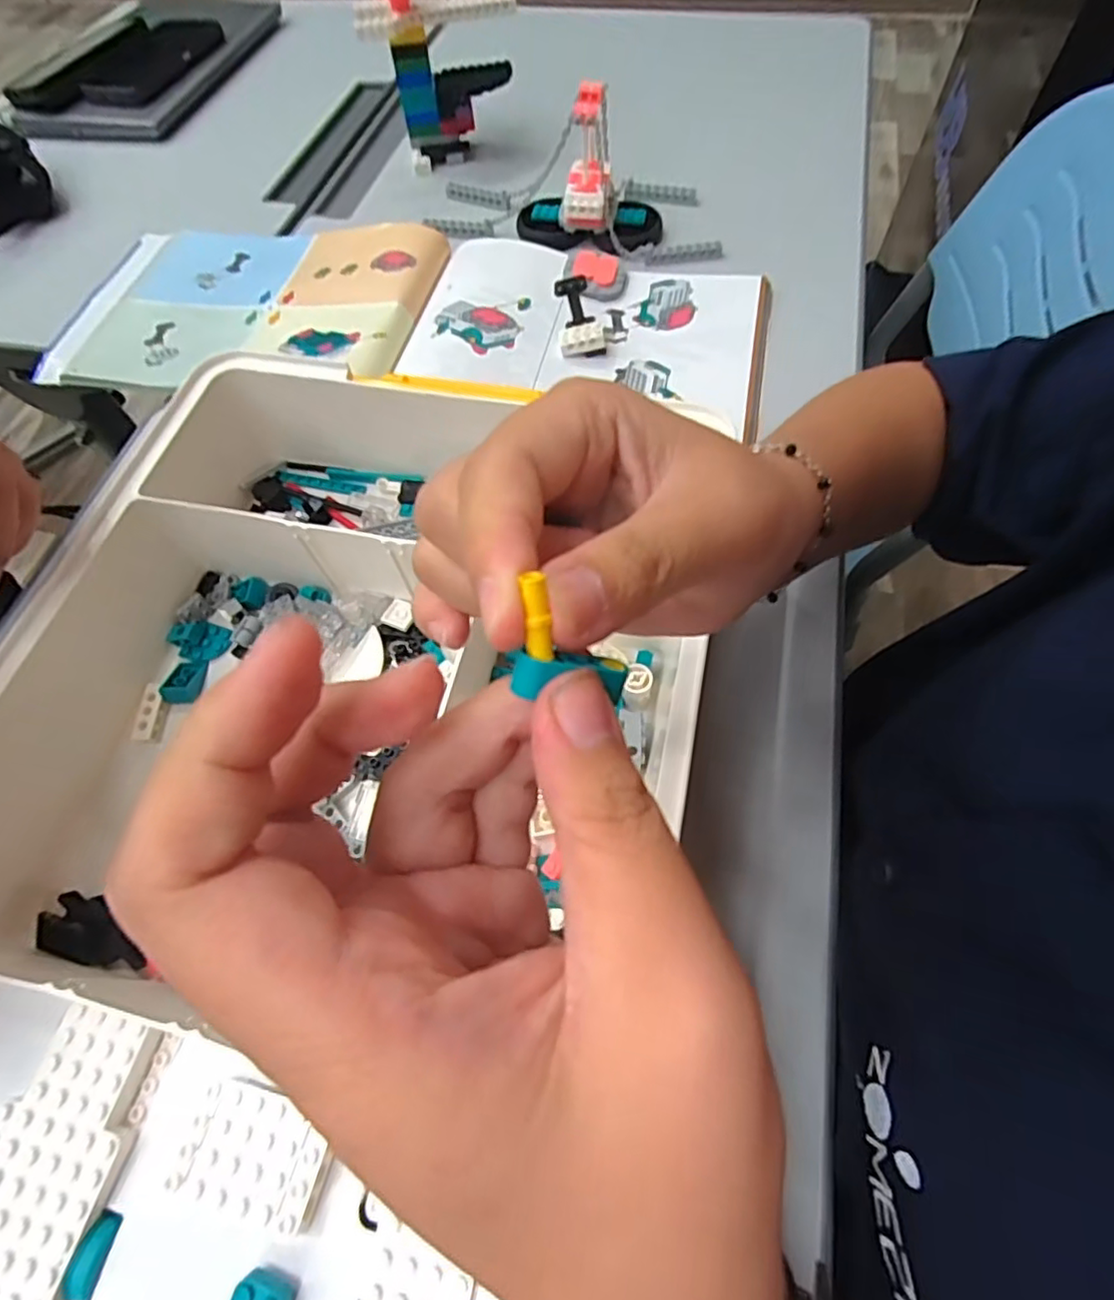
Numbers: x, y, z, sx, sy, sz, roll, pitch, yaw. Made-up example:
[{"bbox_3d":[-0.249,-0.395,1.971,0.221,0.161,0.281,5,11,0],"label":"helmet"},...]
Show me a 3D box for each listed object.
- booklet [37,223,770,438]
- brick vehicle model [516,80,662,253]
[{"bbox_3d":[-0.115,-0.264,0.475,0.532,0.027,0.177,7,62,7],"label":"booklet"},{"bbox_3d":[0.026,-0.378,0.488,0.119,0.087,0.074,5,64,5],"label":"brick vehicle model"}]

